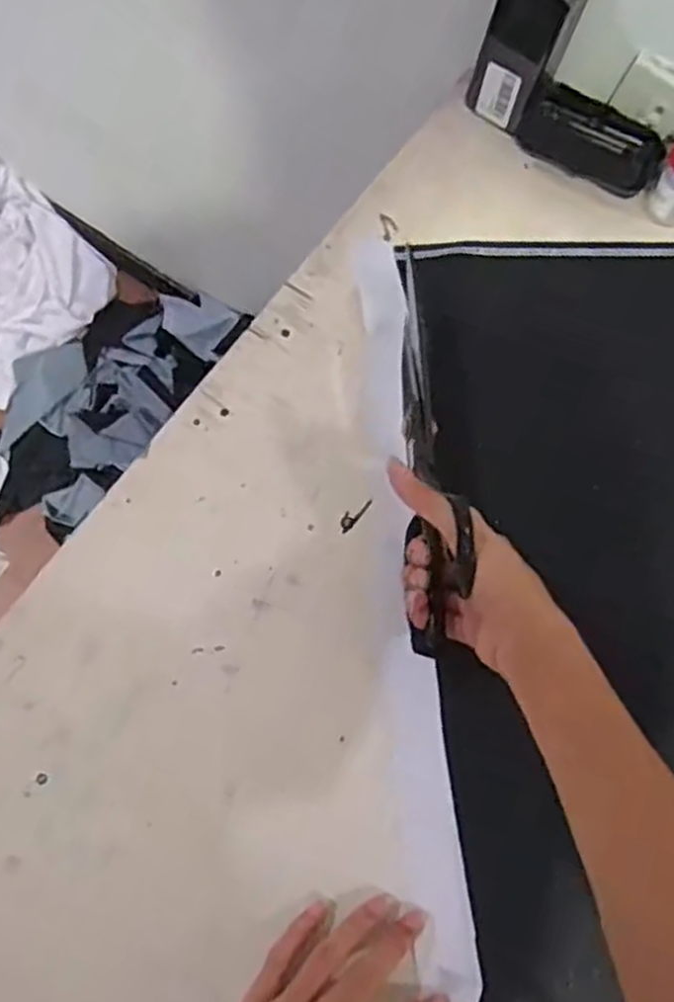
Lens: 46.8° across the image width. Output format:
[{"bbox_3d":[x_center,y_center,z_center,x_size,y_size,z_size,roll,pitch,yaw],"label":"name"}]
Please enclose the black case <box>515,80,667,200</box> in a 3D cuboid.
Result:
[{"bbox_3d":[0.214,-0.301,0.649,0.114,0.049,0.037,29,70,14],"label":"black case"}]

